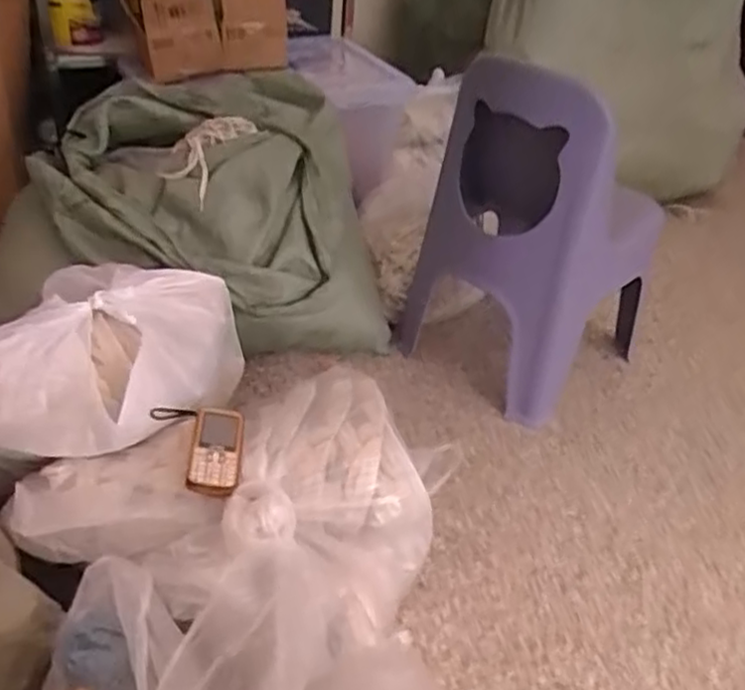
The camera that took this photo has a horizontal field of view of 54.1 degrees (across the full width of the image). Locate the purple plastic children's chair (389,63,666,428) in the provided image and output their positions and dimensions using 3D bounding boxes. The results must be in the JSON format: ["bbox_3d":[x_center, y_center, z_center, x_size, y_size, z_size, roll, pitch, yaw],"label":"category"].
[{"bbox_3d":[0.291,-0.202,1.255,0.344,0.542,0.324,26,40,25],"label":"purple plastic children's chair"}]

